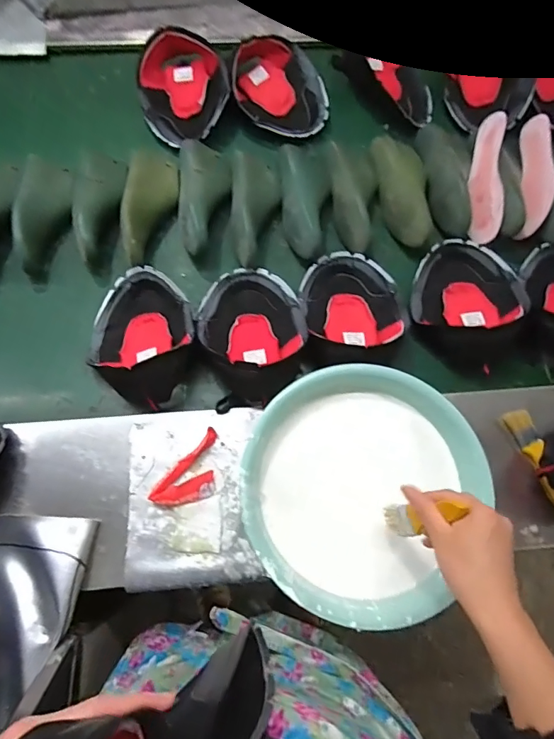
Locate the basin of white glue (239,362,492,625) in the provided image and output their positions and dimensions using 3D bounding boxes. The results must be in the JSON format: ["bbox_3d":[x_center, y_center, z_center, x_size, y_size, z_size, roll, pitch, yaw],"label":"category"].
[{"bbox_3d":[0.103,0.148,0.588,0.282,0.118,0.298,1,73,-4],"label":"basin of white glue"}]

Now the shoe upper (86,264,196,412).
[{"bbox_3d":[-0.217,-0.061,0.701,0.211,0.081,0.185,38,74,7],"label":"shoe upper"}]

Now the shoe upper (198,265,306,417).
[{"bbox_3d":[-0.048,-0.058,0.721,0.175,0.119,0.237,-12,74,-8],"label":"shoe upper"}]

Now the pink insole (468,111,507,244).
[{"bbox_3d":[0.382,-0.344,0.796,0.013,0.067,0.236,9,80,-30],"label":"pink insole"}]

